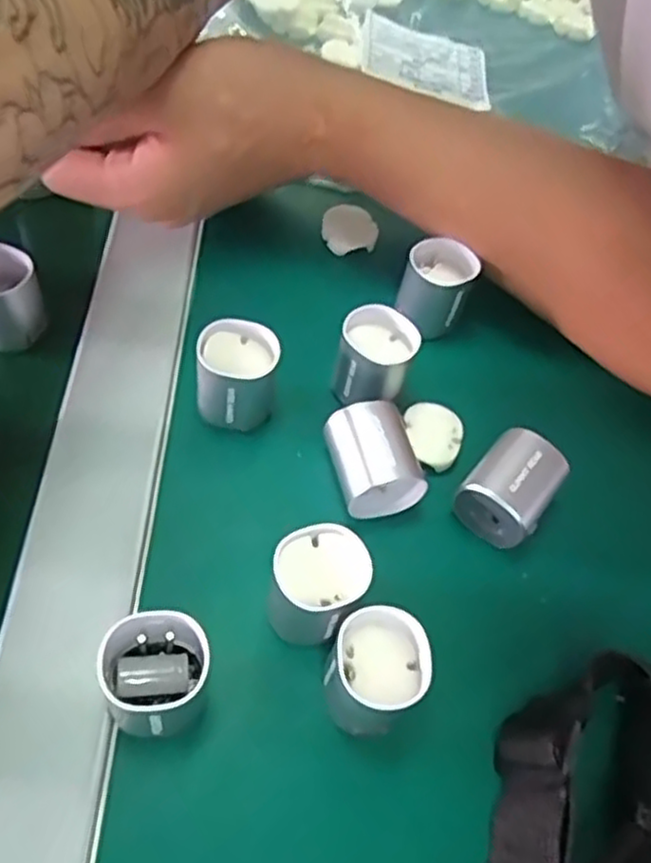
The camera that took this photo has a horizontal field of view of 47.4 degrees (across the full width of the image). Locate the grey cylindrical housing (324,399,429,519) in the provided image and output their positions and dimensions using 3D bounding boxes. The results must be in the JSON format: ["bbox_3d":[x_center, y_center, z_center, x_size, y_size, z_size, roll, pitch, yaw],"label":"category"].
[{"bbox_3d":[0.017,0.011,0.282,0.031,0.028,0.036,-11,60,-17],"label":"grey cylindrical housing"}]

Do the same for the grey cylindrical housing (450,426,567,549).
[{"bbox_3d":[0.071,0.021,0.283,0.029,0.024,0.041,36,58,13],"label":"grey cylindrical housing"}]

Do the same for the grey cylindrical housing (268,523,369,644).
[{"bbox_3d":[-0.003,0.052,0.247,0.030,0.037,0.027,11,56,-3],"label":"grey cylindrical housing"}]

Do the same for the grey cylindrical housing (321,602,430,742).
[{"bbox_3d":[0.015,0.076,0.234,0.030,0.035,0.032,5,57,-7],"label":"grey cylindrical housing"}]

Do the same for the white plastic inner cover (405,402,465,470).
[{"bbox_3d":[0.043,0.001,0.302,0.023,0.006,0.028,15,56,0],"label":"white plastic inner cover"}]

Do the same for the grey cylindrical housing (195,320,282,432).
[{"bbox_3d":[-0.035,-0.021,0.291,0.030,0.035,0.029,5,57,-7],"label":"grey cylindrical housing"}]

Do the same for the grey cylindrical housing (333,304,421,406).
[{"bbox_3d":[0.020,-0.029,0.303,0.031,0.033,0.029,5,57,-7],"label":"grey cylindrical housing"}]

